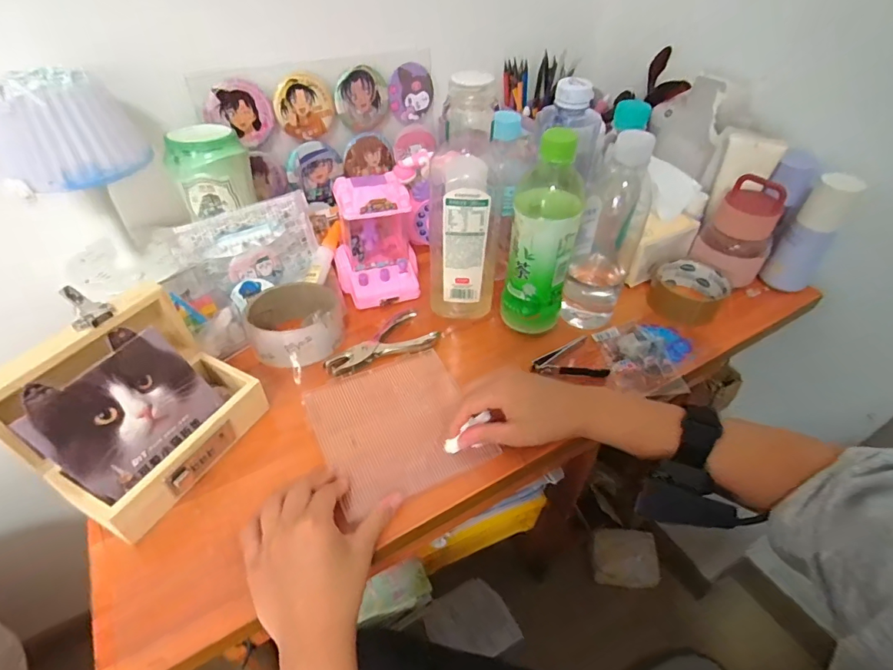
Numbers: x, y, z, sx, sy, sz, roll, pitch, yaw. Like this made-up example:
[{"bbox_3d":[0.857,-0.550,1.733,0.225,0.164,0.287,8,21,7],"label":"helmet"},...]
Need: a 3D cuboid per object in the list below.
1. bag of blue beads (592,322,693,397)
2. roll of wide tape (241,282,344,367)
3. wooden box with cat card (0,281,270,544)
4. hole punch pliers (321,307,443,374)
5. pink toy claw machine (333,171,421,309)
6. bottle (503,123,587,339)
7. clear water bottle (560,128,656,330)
[{"bbox_3d":[0.214,0.016,0.496,0.090,0.032,0.104,2,43,-1],"label":"bag of blue beads"},{"bbox_3d":[-0.157,-0.012,0.489,0.094,0.049,0.086,1,43,-1],"label":"roll of wide tape"},{"bbox_3d":[-0.239,0.056,0.368,0.103,0.124,0.146,20,46,17],"label":"wooden box with cat card"},{"bbox_3d":[-0.068,0.011,0.503,0.124,0.012,0.057,-31,53,-31],"label":"hole punch pliers"},{"bbox_3d":[-0.085,-0.119,0.542,0.090,0.126,0.106,-9,45,-12],"label":"pink toy claw machine"},{"bbox_3d":[0.102,-0.095,0.473,0.076,0.205,0.056,6,43,4],"label":"bottle"},{"bbox_3d":[0.169,-0.106,0.482,0.061,0.206,0.074,18,45,15],"label":"clear water bottle"}]

